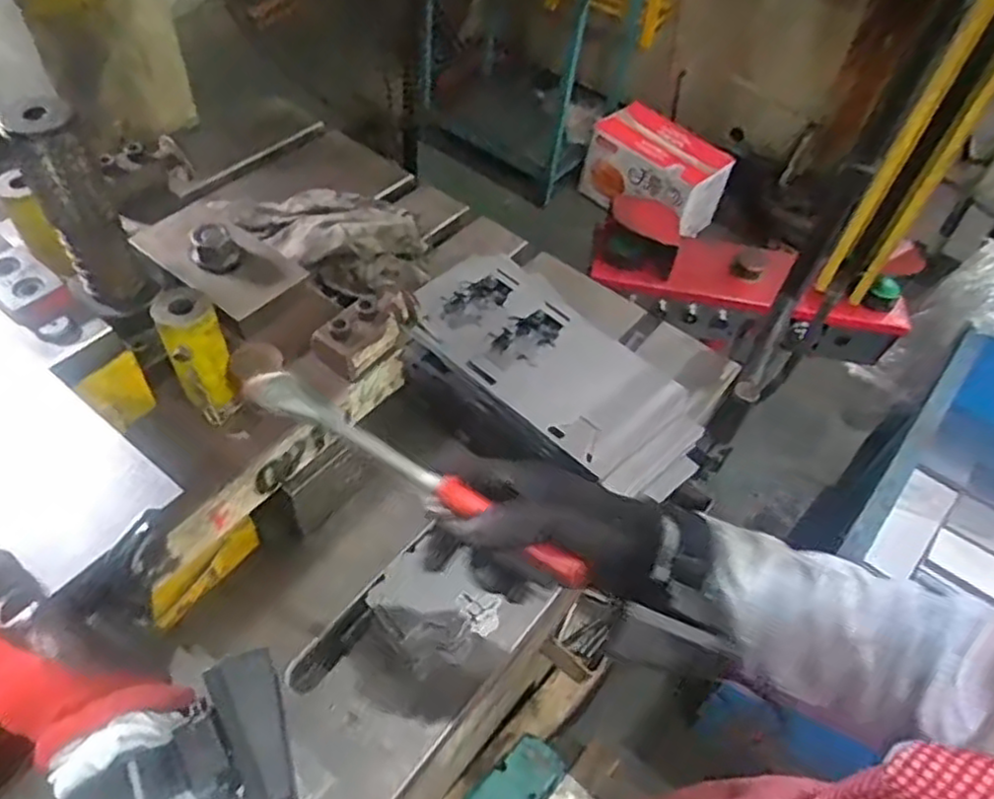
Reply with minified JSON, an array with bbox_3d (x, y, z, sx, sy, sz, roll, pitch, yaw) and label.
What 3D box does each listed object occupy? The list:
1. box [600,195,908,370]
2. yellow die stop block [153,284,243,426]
[{"bbox_3d":[0.429,-0.197,1.243,0.547,0.171,0.114,16,52,-9],"label":"box"},{"bbox_3d":[-0.220,-0.031,0.523,0.041,0.096,0.047,-23,58,-21],"label":"yellow die stop block"}]

